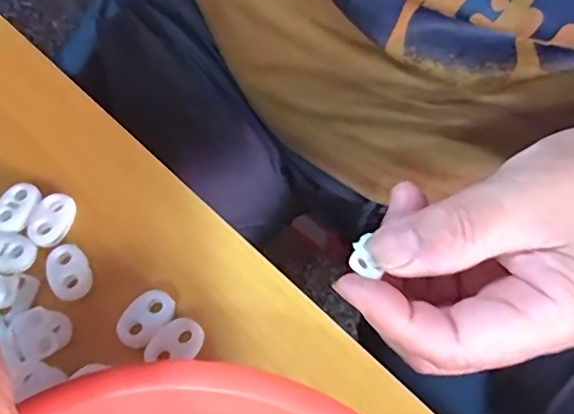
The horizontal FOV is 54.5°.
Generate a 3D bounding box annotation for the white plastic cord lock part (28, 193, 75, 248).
[{"bbox_3d":[-0.092,0.004,0.216,0.014,0.004,0.022,14,65,8],"label":"white plastic cord lock part"}]

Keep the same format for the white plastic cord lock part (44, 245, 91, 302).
[{"bbox_3d":[-0.082,0.025,0.209,0.015,0.005,0.021,-28,66,-12],"label":"white plastic cord lock part"}]

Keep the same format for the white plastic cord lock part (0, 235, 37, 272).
[{"bbox_3d":[-0.107,0.017,0.211,0.021,0.005,0.014,0,63,2],"label":"white plastic cord lock part"}]

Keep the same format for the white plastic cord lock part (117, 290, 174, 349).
[{"bbox_3d":[-0.051,0.040,0.202,0.015,0.004,0.022,38,70,18],"label":"white plastic cord lock part"}]

